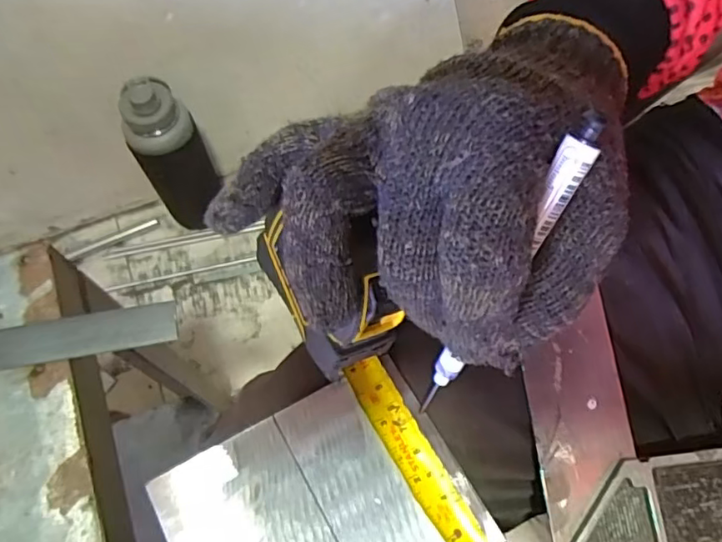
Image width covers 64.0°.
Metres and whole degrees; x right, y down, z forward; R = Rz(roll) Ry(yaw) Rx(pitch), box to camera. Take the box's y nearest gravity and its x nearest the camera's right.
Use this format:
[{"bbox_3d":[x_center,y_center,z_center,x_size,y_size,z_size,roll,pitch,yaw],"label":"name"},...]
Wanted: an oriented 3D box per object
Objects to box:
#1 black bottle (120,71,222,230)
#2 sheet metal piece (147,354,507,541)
[{"bbox_3d":[-0.277,-0.170,0.872,0.092,0.295,0.097,-22,68,-8],"label":"black bottle"},{"bbox_3d":[-0.011,0.101,0.224,0.110,0.005,0.099,-26,71,-13],"label":"sheet metal piece"}]

